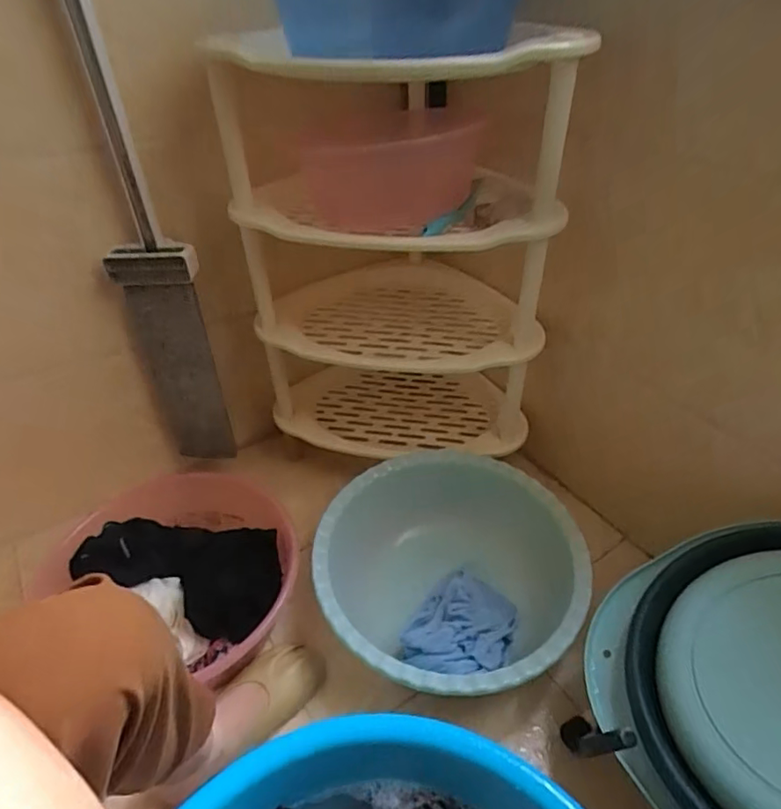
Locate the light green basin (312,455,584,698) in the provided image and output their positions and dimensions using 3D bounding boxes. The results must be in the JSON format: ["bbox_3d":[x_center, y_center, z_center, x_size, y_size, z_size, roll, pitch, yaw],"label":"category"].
[{"bbox_3d":[0.089,0.256,0.804,0.372,0.142,0.359,-1,39,1],"label":"light green basin"}]

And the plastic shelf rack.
[{"bbox_3d":[-0.005,-0.208,0.860,0.430,0.607,0.317,-7,39,-7],"label":"plastic shelf rack"}]

